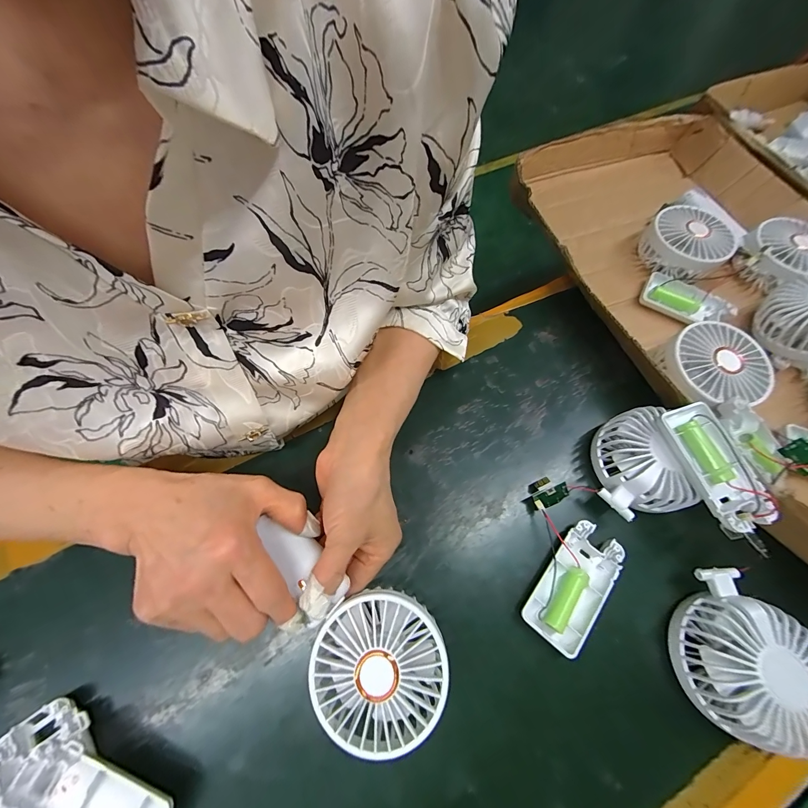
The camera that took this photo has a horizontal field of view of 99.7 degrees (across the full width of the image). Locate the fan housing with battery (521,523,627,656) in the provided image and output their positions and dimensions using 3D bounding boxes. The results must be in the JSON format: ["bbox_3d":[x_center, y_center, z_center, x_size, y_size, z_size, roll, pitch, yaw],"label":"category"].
[{"bbox_3d":[0.133,0.141,0.269,0.045,0.019,0.092,38,71,14],"label":"fan housing with battery"}]

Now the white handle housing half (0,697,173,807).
[{"bbox_3d":[-0.204,0.242,0.212,0.118,0.027,0.054,28,69,11],"label":"white handle housing half"}]

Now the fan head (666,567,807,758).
[{"bbox_3d":[0.239,0.175,0.239,0.078,0.047,0.100,27,69,10],"label":"fan head"}]

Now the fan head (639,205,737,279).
[{"bbox_3d":[0.317,-0.179,0.387,0.075,0.046,0.075,0,66,-1],"label":"fan head"}]

